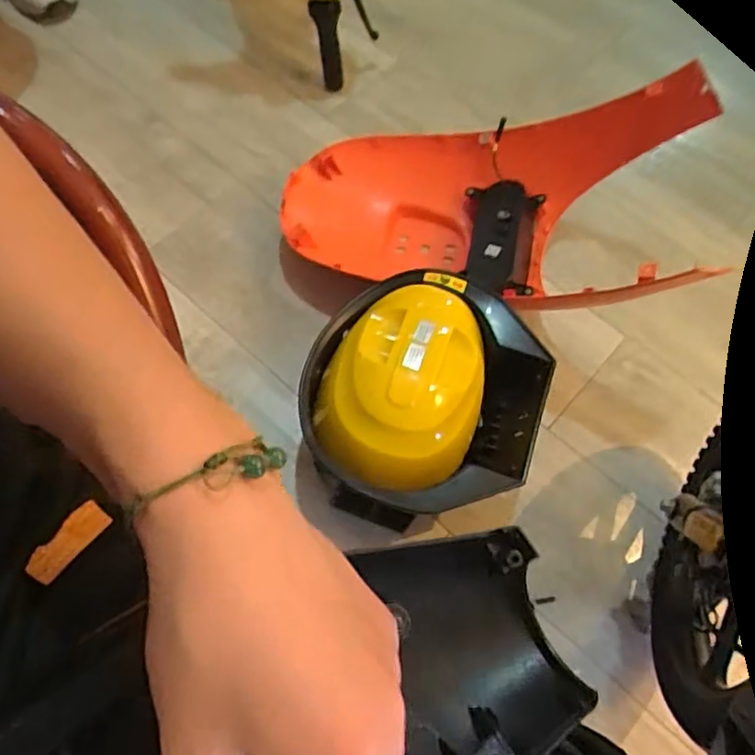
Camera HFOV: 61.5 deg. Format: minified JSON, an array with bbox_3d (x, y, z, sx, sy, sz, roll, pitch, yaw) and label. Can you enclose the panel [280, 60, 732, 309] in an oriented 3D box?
[{"bbox_3d":[0.152,-0.206,0.907,0.577,0.190,0.352,-6,65,12],"label":"panel"}]

